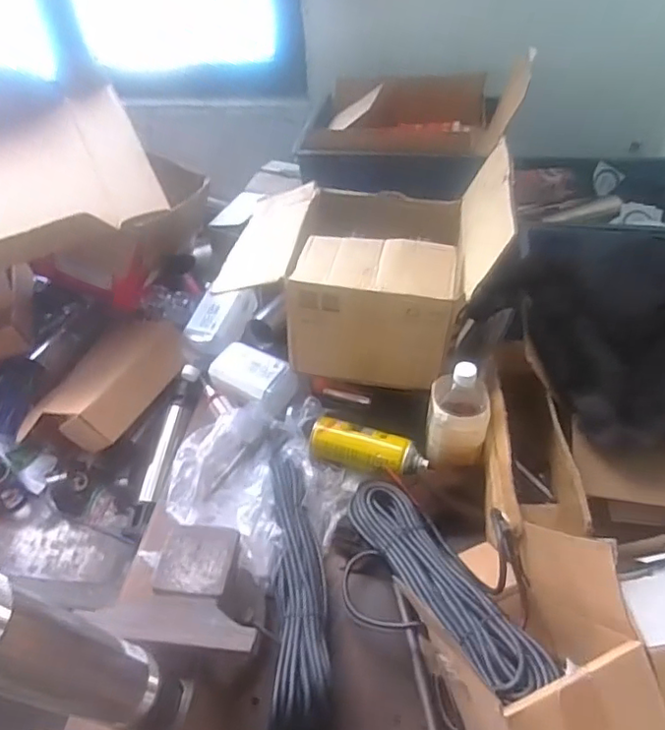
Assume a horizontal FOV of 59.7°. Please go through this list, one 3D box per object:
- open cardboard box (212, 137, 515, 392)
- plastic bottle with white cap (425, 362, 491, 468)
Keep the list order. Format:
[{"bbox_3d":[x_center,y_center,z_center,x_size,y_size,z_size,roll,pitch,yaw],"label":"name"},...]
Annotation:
[{"bbox_3d":[0.051,-0.176,0.983,0.430,0.284,0.302,7,47,9],"label":"open cardboard box"},{"bbox_3d":[0.184,0.070,0.851,0.090,0.140,0.076,7,47,9],"label":"plastic bottle with white cap"}]

